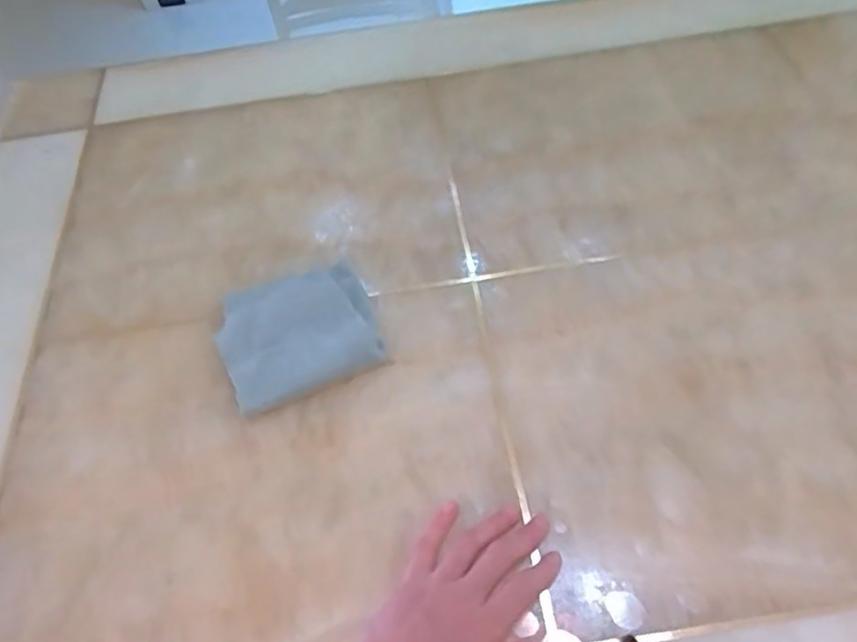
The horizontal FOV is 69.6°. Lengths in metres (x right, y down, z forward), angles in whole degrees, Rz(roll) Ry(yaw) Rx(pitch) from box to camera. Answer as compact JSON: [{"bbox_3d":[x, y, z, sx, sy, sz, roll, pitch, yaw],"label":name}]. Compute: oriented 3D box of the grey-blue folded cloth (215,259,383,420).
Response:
[{"bbox_3d":[-0.113,0.007,0.534,0.128,0.021,0.122,-20,56,-9],"label":"grey-blue folded cloth"}]

